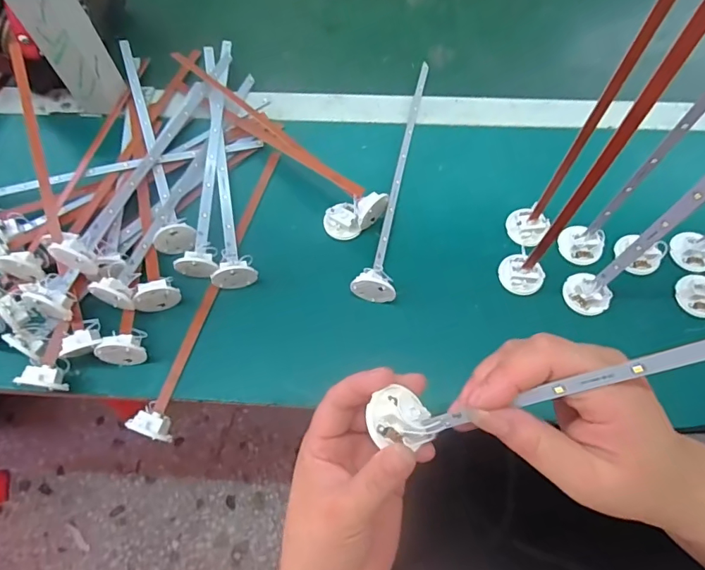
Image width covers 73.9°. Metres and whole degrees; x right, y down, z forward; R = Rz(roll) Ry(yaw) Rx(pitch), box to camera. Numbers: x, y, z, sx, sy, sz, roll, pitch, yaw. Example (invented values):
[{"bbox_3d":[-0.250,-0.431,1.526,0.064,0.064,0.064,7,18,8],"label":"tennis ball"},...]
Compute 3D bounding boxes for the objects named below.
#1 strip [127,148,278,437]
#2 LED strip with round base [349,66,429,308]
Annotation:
[{"bbox_3d":[-0.127,-0.010,0.427,0.031,0.024,0.290,12,69,8],"label":"strip"},{"bbox_3d":[0.043,-0.118,0.460,0.035,0.035,0.282,9,68,6],"label":"LED strip with round base"}]

